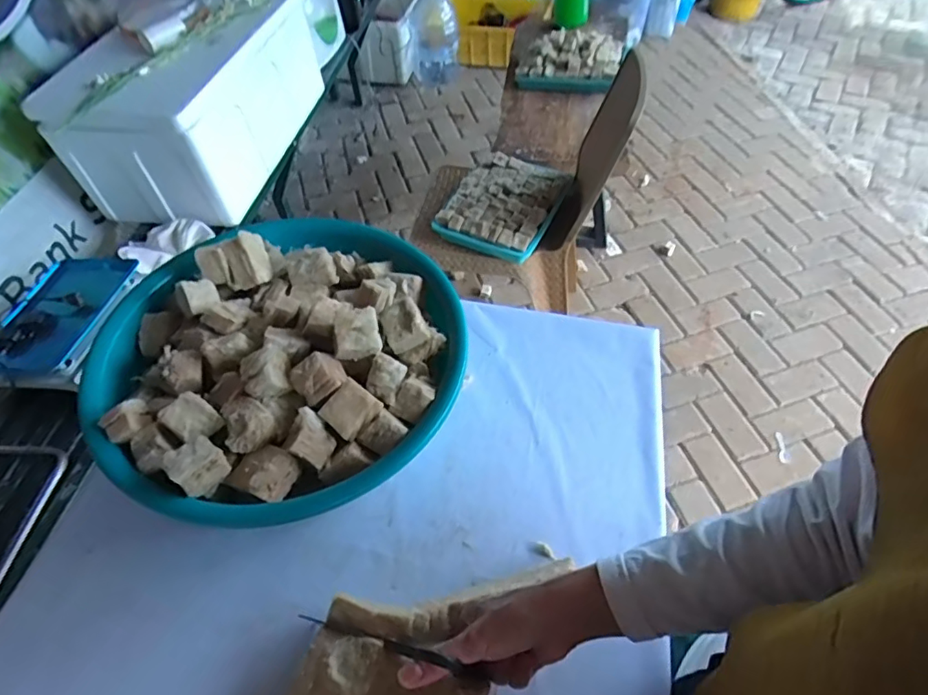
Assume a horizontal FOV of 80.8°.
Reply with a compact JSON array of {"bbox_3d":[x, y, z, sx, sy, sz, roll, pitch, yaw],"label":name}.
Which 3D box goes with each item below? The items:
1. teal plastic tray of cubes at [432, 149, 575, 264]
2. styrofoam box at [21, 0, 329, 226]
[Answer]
[{"bbox_3d":[0.108,-0.375,1.430,0.270,0.075,0.335,20,57,15],"label":"teal plastic tray of cubes"},{"bbox_3d":[-0.727,-0.747,1.588,0.394,0.381,0.819,9,54,11],"label":"styrofoam box"}]

